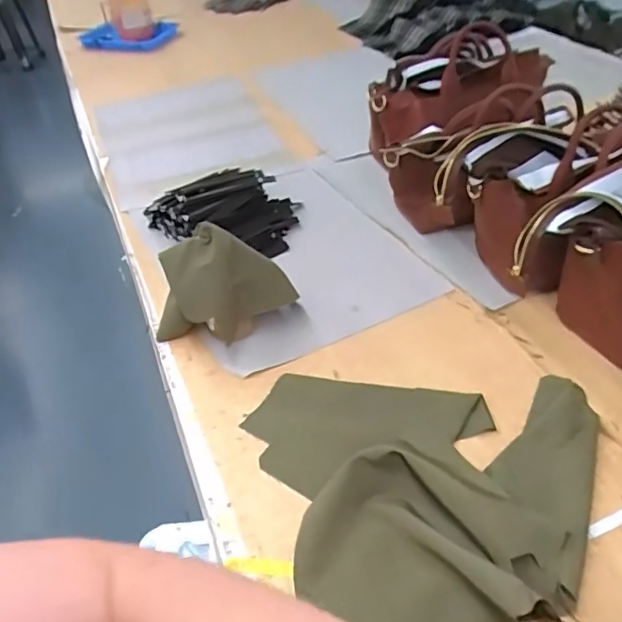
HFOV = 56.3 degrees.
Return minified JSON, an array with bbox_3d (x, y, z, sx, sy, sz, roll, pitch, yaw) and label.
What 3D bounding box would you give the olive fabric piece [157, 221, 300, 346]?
[{"bbox_3d":[-0.125,-0.026,0.765,0.190,0.173,0.061,-4,42,3],"label":"olive fabric piece"}]

